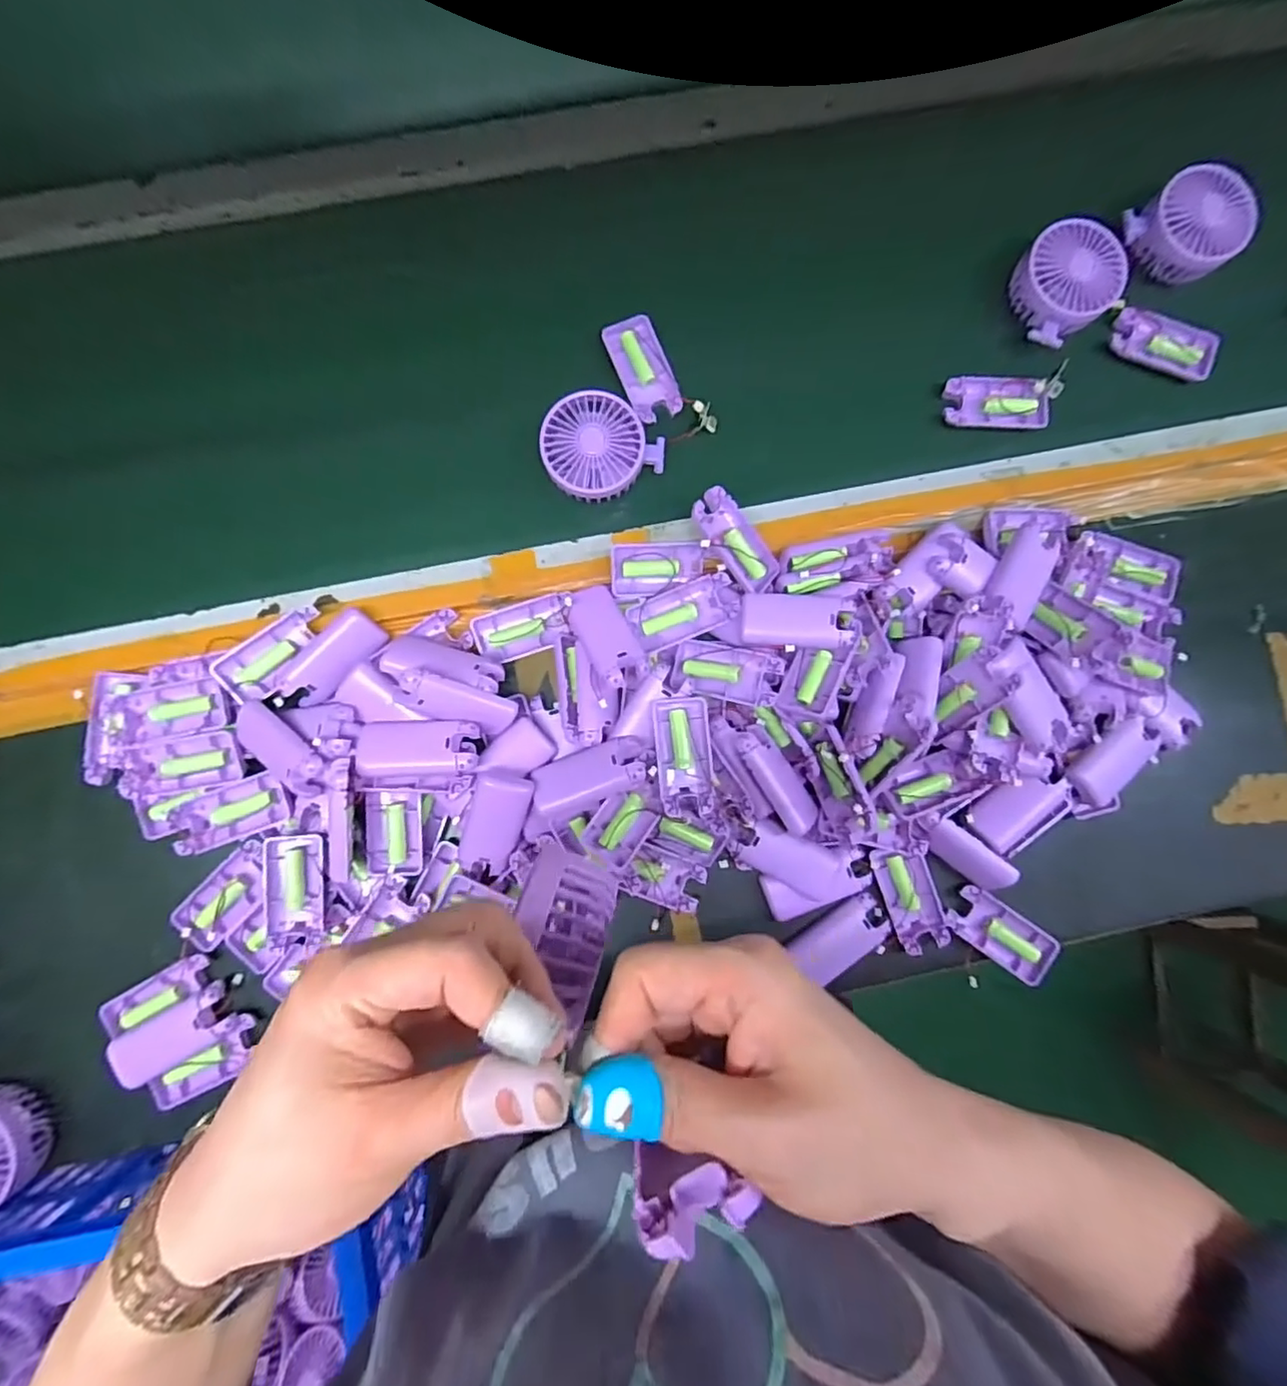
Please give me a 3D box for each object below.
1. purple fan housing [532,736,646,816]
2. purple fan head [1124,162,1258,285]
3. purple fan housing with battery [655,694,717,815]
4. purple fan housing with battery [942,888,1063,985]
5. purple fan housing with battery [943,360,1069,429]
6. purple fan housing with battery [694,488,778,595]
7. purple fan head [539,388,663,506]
[{"bbox_3d":[-0.044,0.067,0.495,0.095,0.024,0.041,-20,88,-3],"label":"purple fan housing"},{"bbox_3d":[0.503,-0.428,0.551,0.080,0.042,0.087,0,87,-2],"label":"purple fan head"},{"bbox_3d":[0.035,0.052,0.503,0.044,0.020,0.097,-5,88,-2],"label":"purple fan housing with battery"},{"bbox_3d":[0.316,0.214,0.529,0.093,0.015,0.047,34,87,0],"label":"purple fan housing with battery"},{"bbox_3d":[0.331,-0.270,0.550,0.102,0.017,0.046,-3,87,-2],"label":"purple fan housing with battery"},{"bbox_3d":[0.081,-0.132,0.522,0.043,0.019,0.094,-41,103,-3],"label":"purple fan housing with battery"},{"bbox_3d":[-0.042,-0.215,0.528,0.093,0.029,0.089,0,87,-2],"label":"purple fan head"}]

